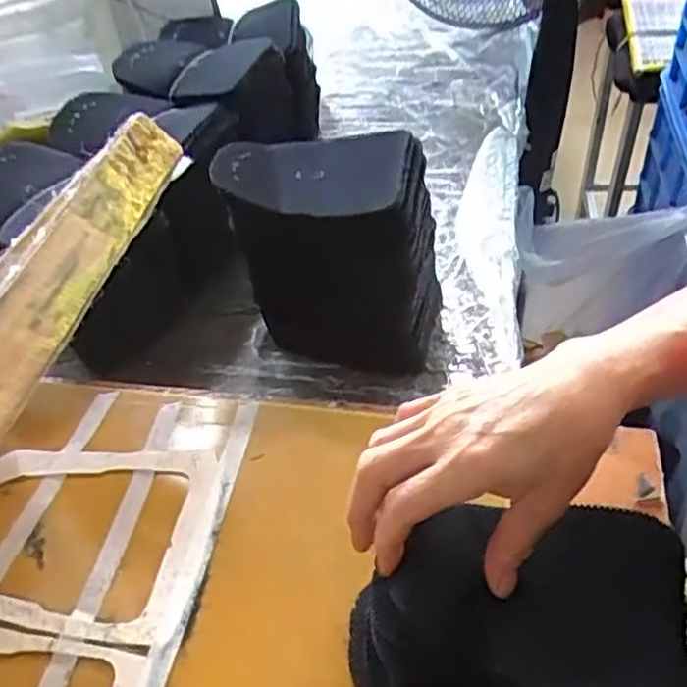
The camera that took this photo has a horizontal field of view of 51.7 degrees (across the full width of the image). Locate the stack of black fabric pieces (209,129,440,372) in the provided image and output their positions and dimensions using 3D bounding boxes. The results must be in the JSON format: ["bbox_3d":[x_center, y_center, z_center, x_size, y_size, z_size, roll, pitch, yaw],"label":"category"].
[{"bbox_3d":[-0.006,-0.064,0.587,0.162,0.190,0.094,6,48,11],"label":"stack of black fabric pieces"}]

